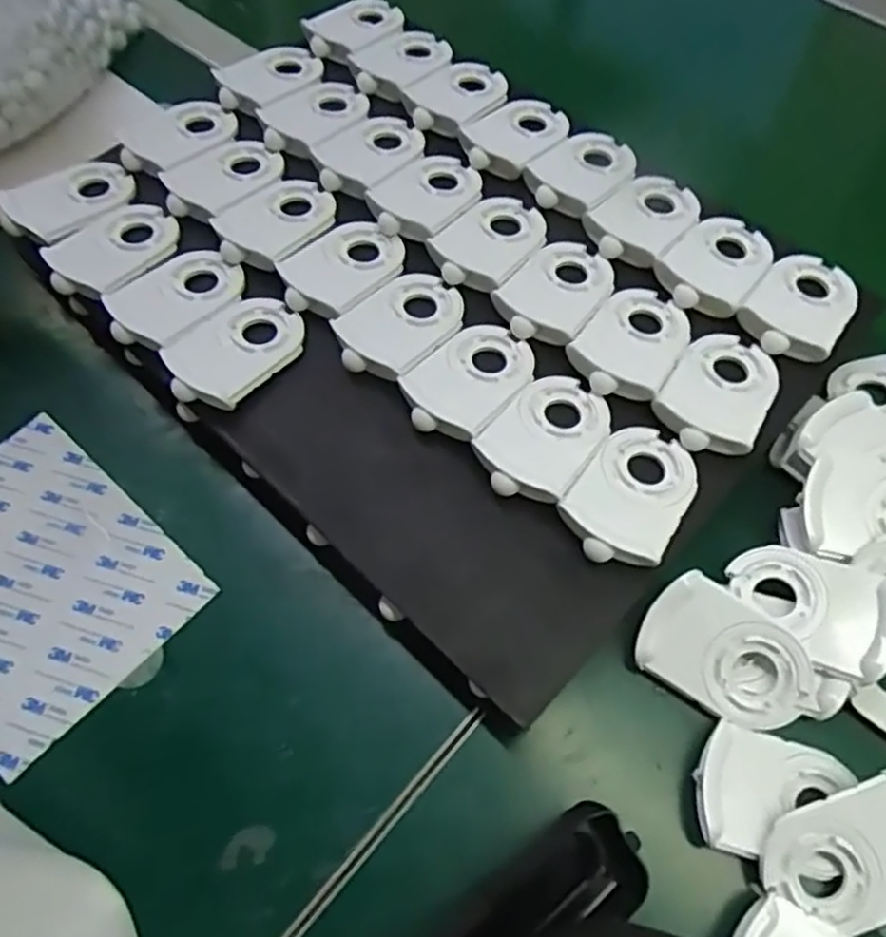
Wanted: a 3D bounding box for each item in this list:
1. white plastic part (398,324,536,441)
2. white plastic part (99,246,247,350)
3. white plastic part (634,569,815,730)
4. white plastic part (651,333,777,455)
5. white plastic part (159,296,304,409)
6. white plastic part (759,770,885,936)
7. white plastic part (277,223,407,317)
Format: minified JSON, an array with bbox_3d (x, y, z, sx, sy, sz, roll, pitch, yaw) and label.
[{"bbox_3d":[0.018,-0.055,0.418,0.055,0.009,0.078,38,68,18],"label":"white plastic part"},{"bbox_3d":[-0.164,-0.109,0.445,0.057,0.016,0.079,33,67,16],"label":"white plastic part"},{"bbox_3d":[0.145,0.096,0.371,0.085,0.010,0.057,32,85,13],"label":"white plastic part"},{"bbox_3d":[0.161,-0.047,0.415,0.057,0.011,0.086,31,66,15],"label":"white plastic part"},{"bbox_3d":[-0.122,-0.074,0.428,0.056,0.019,0.079,31,66,15],"label":"white plastic part"},{"bbox_3d":[0.189,0.177,0.328,0.080,0.009,0.056,-19,77,3],"label":"white plastic part"},{"bbox_3d":[-0.061,-0.130,0.456,0.060,0.009,0.076,40,69,19],"label":"white plastic part"}]

